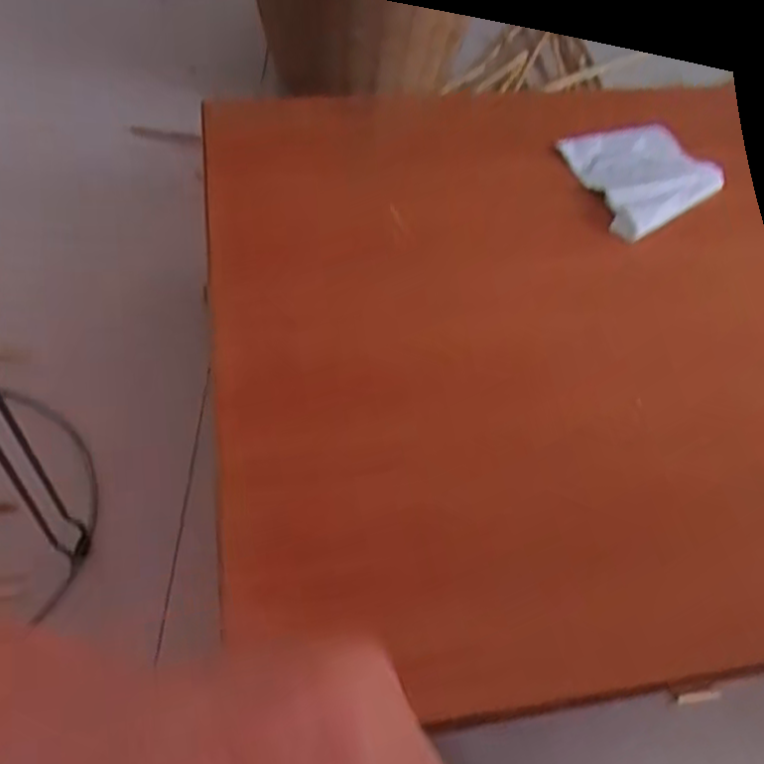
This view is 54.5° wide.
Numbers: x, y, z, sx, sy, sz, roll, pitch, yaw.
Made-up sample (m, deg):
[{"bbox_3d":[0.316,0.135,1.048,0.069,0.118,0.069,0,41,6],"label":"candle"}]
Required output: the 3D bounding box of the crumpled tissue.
[{"bbox_3d":[0.267,-0.229,0.807,0.164,0.024,0.157,-29,59,-26],"label":"crumpled tissue"}]

